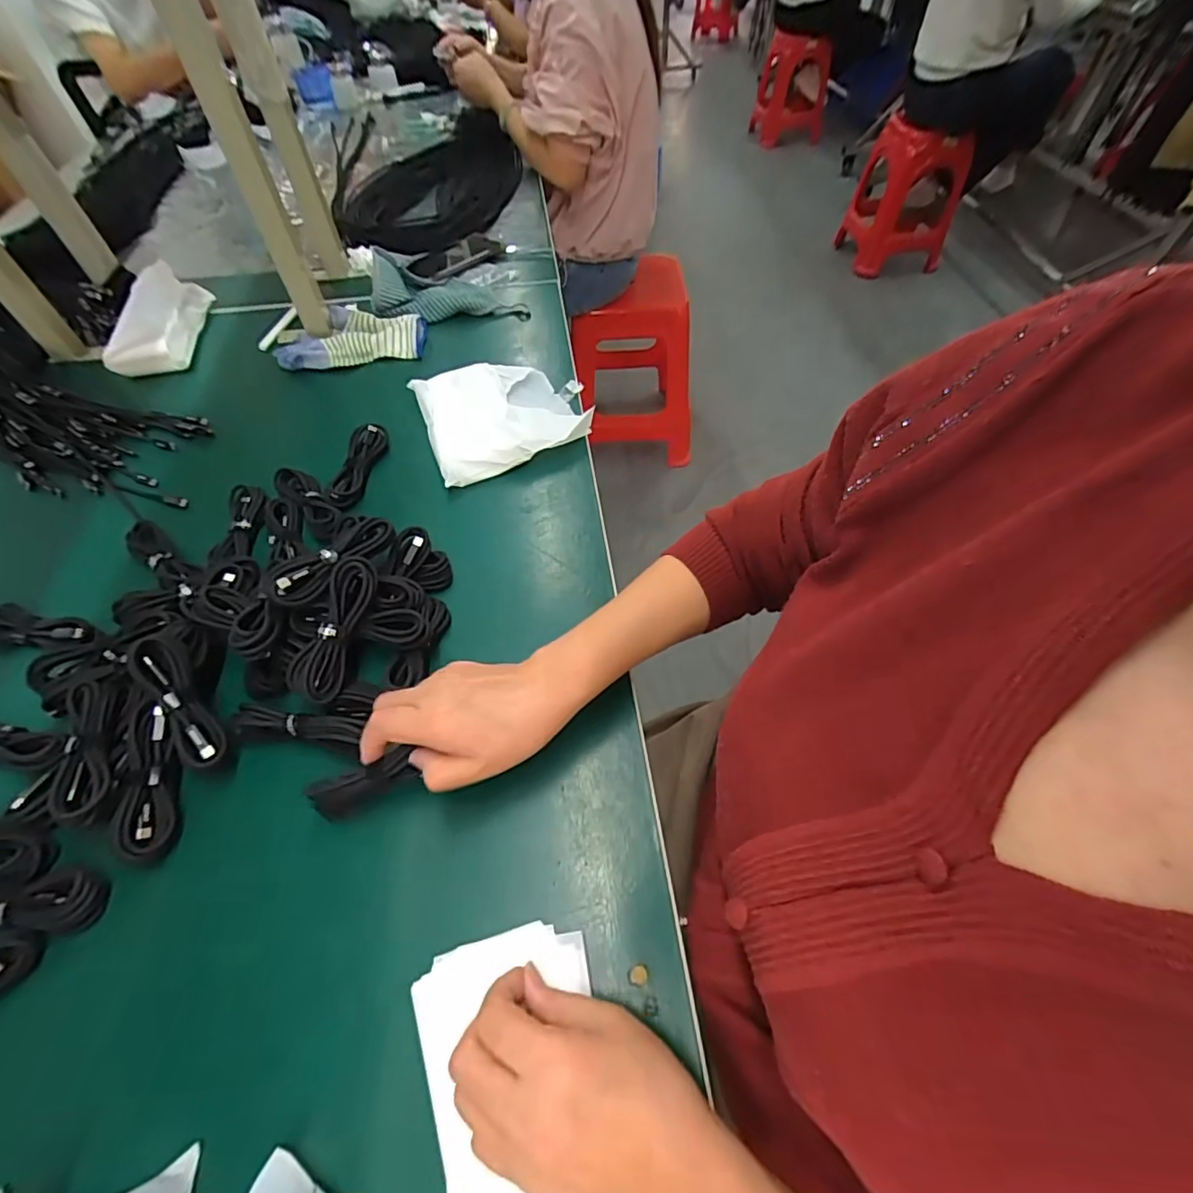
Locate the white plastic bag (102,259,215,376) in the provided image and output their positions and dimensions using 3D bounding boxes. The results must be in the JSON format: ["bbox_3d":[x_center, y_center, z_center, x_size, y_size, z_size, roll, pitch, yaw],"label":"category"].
[{"bbox_3d":[-0.577,-0.369,0.698,0.086,0.057,0.175,-6,55,-2],"label":"white plastic bag"}]

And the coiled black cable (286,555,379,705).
[{"bbox_3d":[-0.202,0.024,0.410,0.033,0.026,0.111,17,81,10],"label":"coiled black cable"}]

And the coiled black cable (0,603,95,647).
[{"bbox_3d":[-0.479,0.026,0.457,0.115,0.020,0.036,3,55,4],"label":"coiled black cable"}]

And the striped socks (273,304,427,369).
[{"bbox_3d":[-0.325,-0.340,0.701,0.190,0.031,0.097,-6,55,-2],"label":"striped socks"}]

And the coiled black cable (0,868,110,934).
[{"bbox_3d":[-0.373,0.198,0.341,0.103,0.017,0.034,-5,55,-1],"label":"coiled black cable"}]

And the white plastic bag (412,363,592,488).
[{"bbox_3d":[-0.107,-0.212,0.610,0.179,0.029,0.172,-23,58,-13],"label":"white plastic bag"}]

